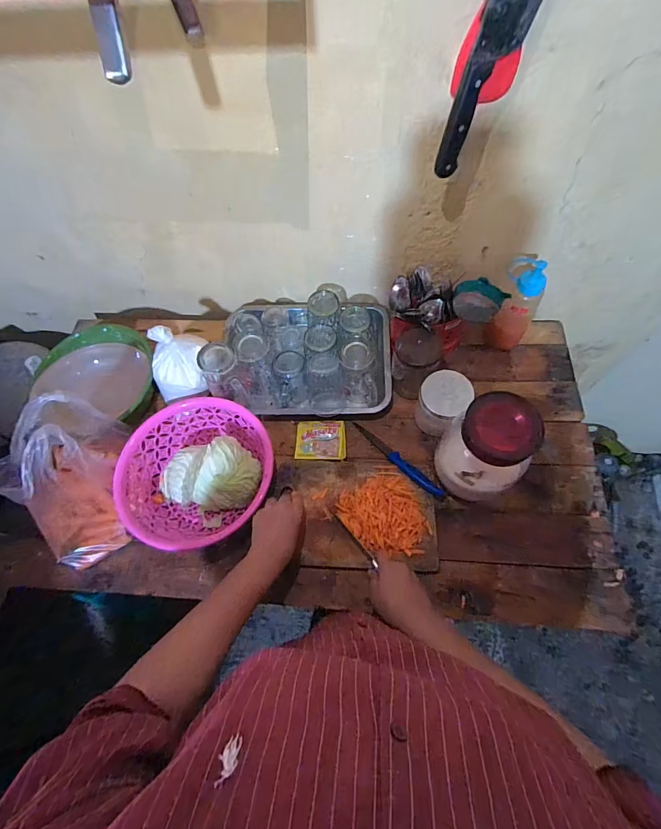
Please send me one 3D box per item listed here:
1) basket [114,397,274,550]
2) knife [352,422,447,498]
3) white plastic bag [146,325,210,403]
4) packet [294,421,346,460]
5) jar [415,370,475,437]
[{"bbox_3d":[-0.229,0.103,0.688,0.263,0.101,0.250,-1,65,3],"label":"basket"},{"bbox_3d":[0.118,0.079,0.700,0.208,0.010,0.025,40,73,20],"label":"knife"},{"bbox_3d":[-0.280,-0.094,0.700,0.106,0.109,0.080,-14,65,-3],"label":"white plastic bag"},{"bbox_3d":[-0.018,0.048,0.738,0.094,0.008,0.079,1,65,4],"label":"packet"},{"bbox_3d":[0.195,-0.016,0.690,0.079,0.118,0.078,-1,65,3],"label":"jar"}]

